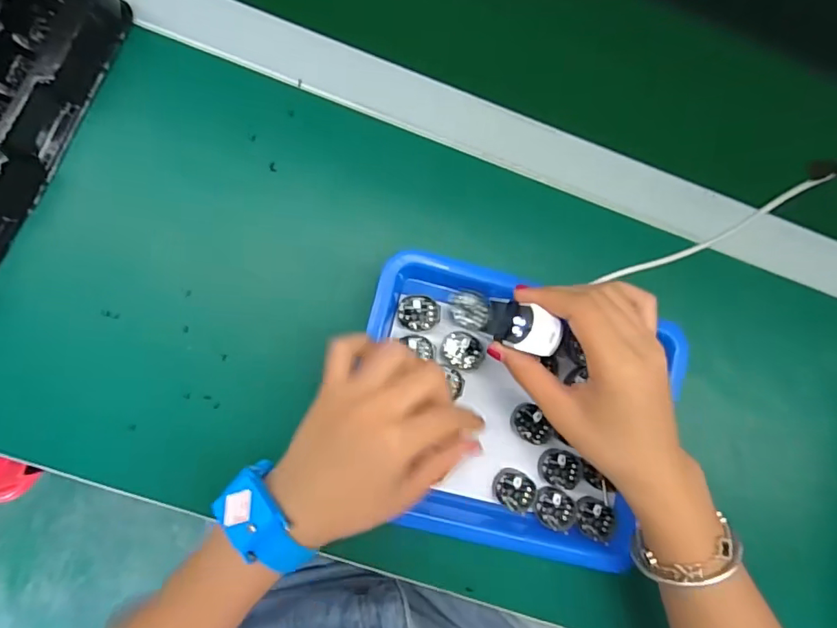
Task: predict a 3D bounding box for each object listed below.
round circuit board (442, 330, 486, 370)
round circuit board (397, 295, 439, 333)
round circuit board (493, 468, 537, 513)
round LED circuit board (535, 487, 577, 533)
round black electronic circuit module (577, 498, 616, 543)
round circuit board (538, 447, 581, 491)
[{"bbox_3d":[0.031,0.025,0.354,0.029,0.004,0.025,9,86,-6],"label":"round circuit board"},{"bbox_3d":[0.000,0.000,0.352,0.028,0.007,0.024,2,87,-6],"label":"round circuit board"},{"bbox_3d":[0.068,0.121,0.352,0.030,0.010,0.026,29,84,-4],"label":"round circuit board"},{"bbox_3d":[0.096,0.134,0.354,0.029,0.005,0.026,13,86,-6],"label":"round LED circuit board"},{"bbox_3d":[0.123,0.143,0.358,0.025,0.006,0.027,0,87,-7],"label":"round black electronic circuit module"},{"bbox_3d":[0.099,0.108,0.358,0.029,0.004,0.026,21,85,-5],"label":"round circuit board"}]

